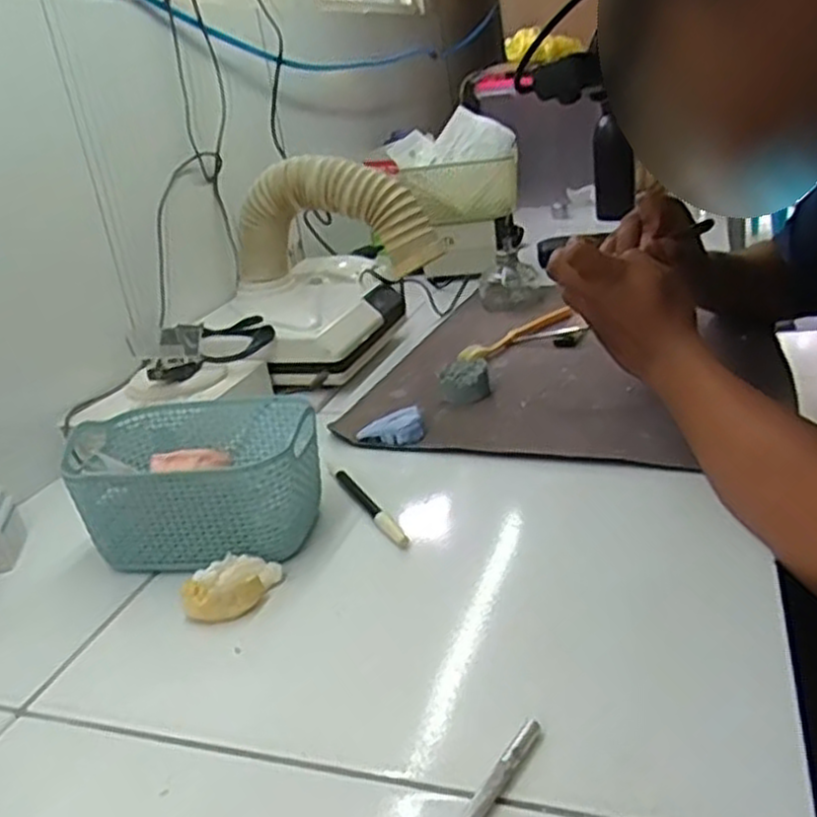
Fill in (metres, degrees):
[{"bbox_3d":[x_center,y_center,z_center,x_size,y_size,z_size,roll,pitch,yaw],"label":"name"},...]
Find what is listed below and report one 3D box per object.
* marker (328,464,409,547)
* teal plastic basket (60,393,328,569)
[{"bbox_3d":[-0.034,0.068,0.596,0.011,0.007,0.144,-17,25,-20],"label":"marker"},{"bbox_3d":[-0.151,0.052,0.573,0.166,0.077,0.120,-4,23,10],"label":"teal plastic basket"}]

